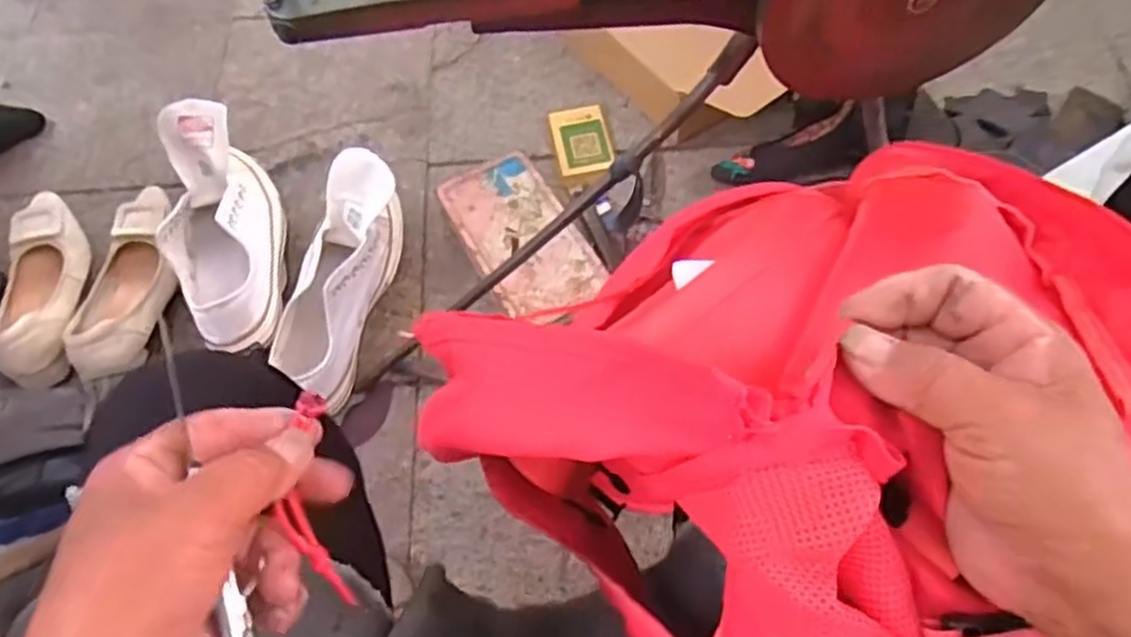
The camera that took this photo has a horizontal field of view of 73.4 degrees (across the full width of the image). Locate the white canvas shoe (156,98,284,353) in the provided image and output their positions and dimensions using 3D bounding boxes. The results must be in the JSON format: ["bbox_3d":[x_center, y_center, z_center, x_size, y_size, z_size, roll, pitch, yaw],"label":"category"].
[{"bbox_3d":[-0.360,-0.090,0.807,0.094,0.128,0.272,-14,62,-5],"label":"white canvas shoe"}]

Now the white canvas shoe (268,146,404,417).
[{"bbox_3d":[-0.242,-0.036,0.803,0.092,0.101,0.265,9,75,7],"label":"white canvas shoe"}]

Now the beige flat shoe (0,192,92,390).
[{"bbox_3d":[-0.579,-0.040,0.833,0.086,0.063,0.239,-15,63,-6],"label":"beige flat shoe"}]

